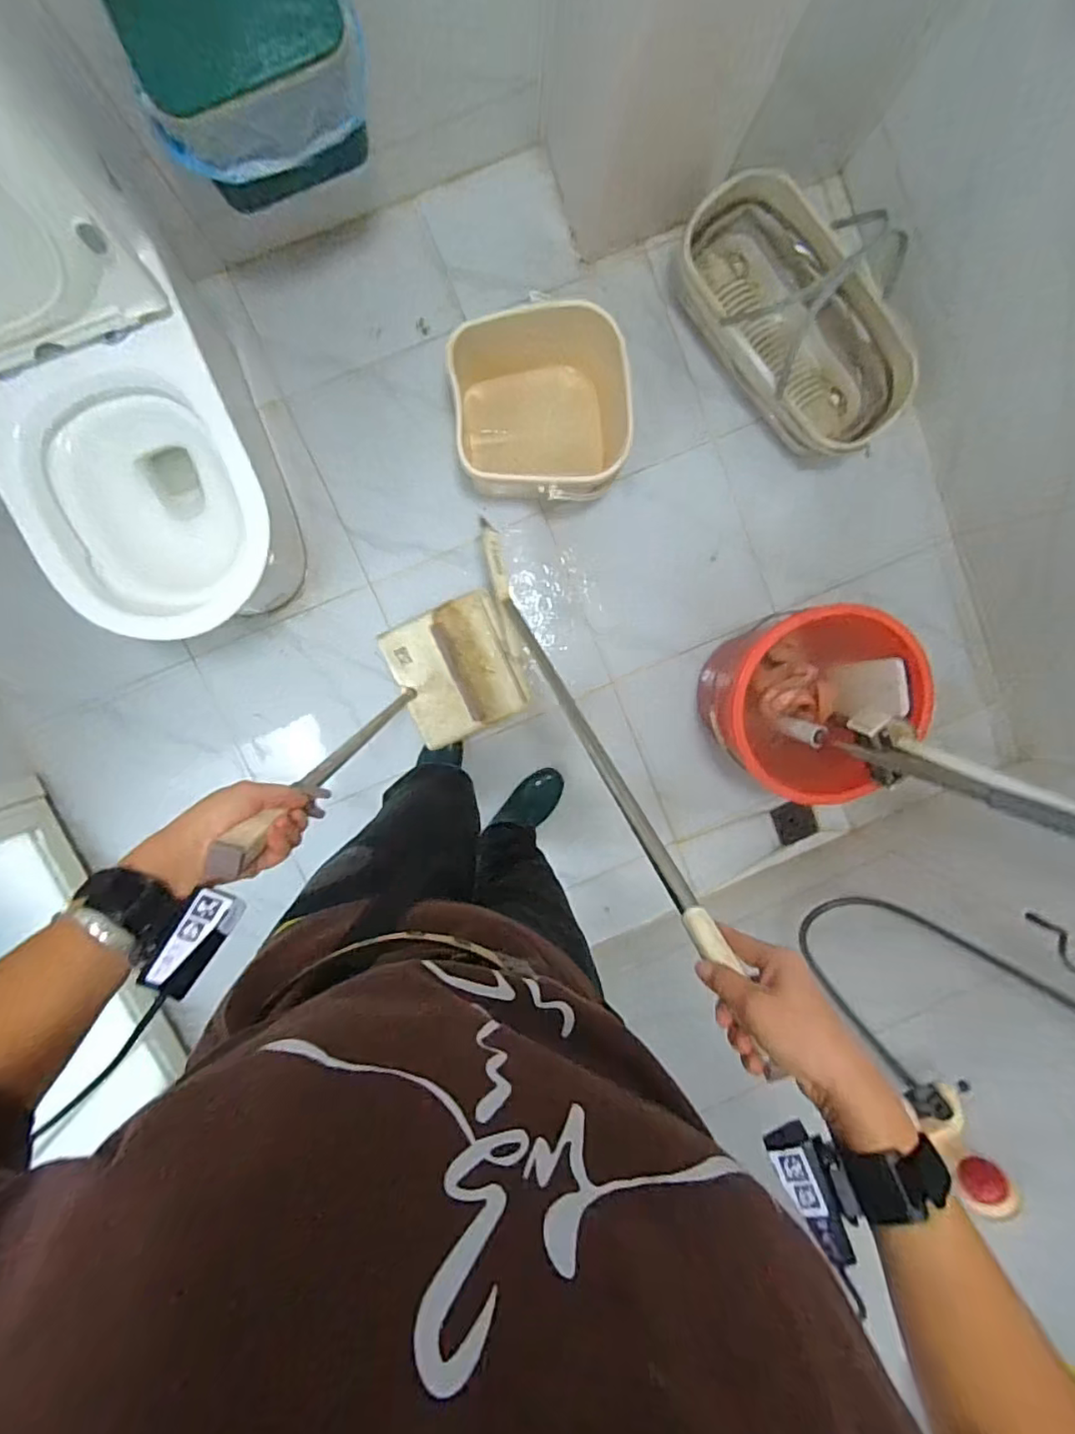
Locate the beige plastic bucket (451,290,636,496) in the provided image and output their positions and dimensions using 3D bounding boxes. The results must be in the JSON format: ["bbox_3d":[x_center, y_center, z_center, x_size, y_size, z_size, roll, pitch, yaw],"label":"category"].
[{"bbox_3d":[0.012,-0.589,1.171,0.329,0.212,0.340,0,97,-4],"label":"beige plastic bucket"}]

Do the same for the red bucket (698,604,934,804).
[{"bbox_3d":[0.525,-0.026,1.185,0.354,0.281,0.361,0,97,-4],"label":"red bucket"}]

